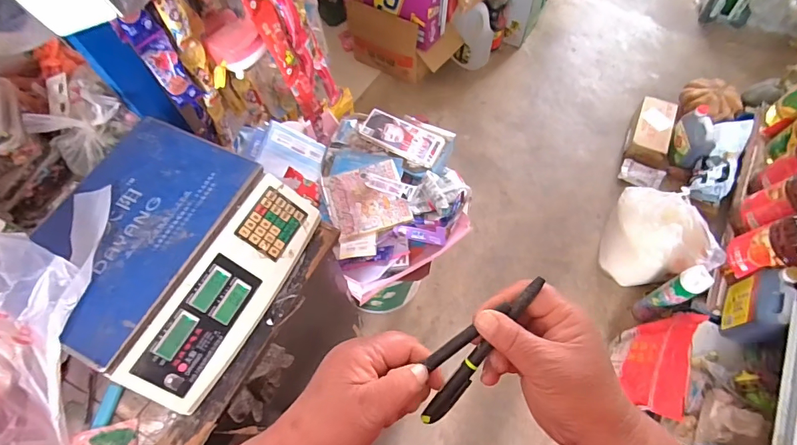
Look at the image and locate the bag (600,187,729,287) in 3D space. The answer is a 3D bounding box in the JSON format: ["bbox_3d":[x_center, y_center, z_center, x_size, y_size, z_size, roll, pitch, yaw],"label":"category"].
[{"bbox_3d":[0.810,0.082,1.334,0.319,0.270,0.209,32,69,18],"label":"bag"}]

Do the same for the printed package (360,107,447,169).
[{"bbox_3d":[0.009,-0.222,1.092,0.210,0.018,0.106,28,64,10],"label":"printed package"}]

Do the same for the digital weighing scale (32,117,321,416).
[{"bbox_3d":[-0.332,0.039,0.608,0.309,0.101,0.326,24,66,15],"label":"digital weighing scale"}]

